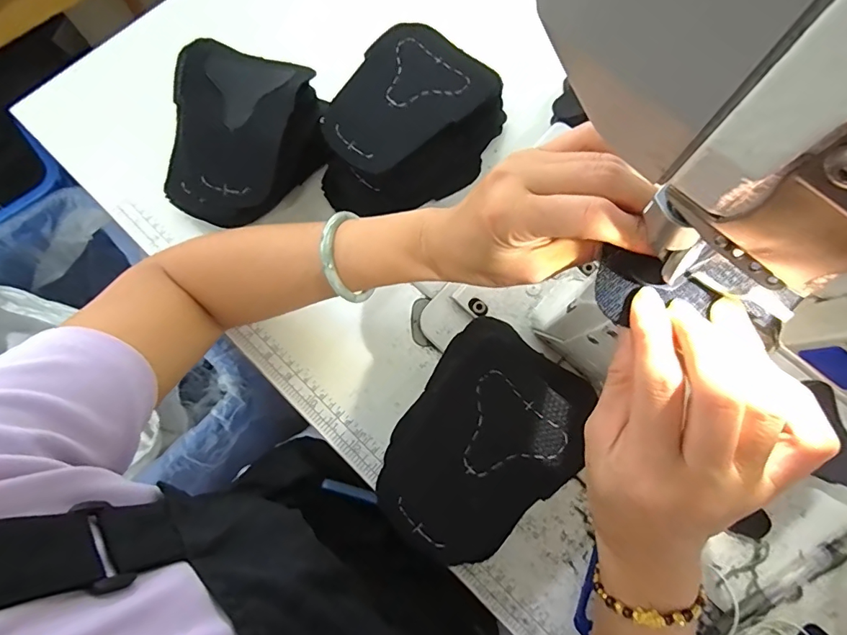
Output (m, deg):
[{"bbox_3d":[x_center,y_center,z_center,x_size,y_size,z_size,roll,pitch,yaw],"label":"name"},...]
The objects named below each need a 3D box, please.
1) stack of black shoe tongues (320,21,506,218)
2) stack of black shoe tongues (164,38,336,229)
[{"bbox_3d":[-0.009,-0.162,0.408,0.118,0.075,0.147,30,77,8],"label":"stack of black shoe tongues"},{"bbox_3d":[-0.160,-0.152,0.398,0.122,0.077,0.146,35,77,10],"label":"stack of black shoe tongues"}]

